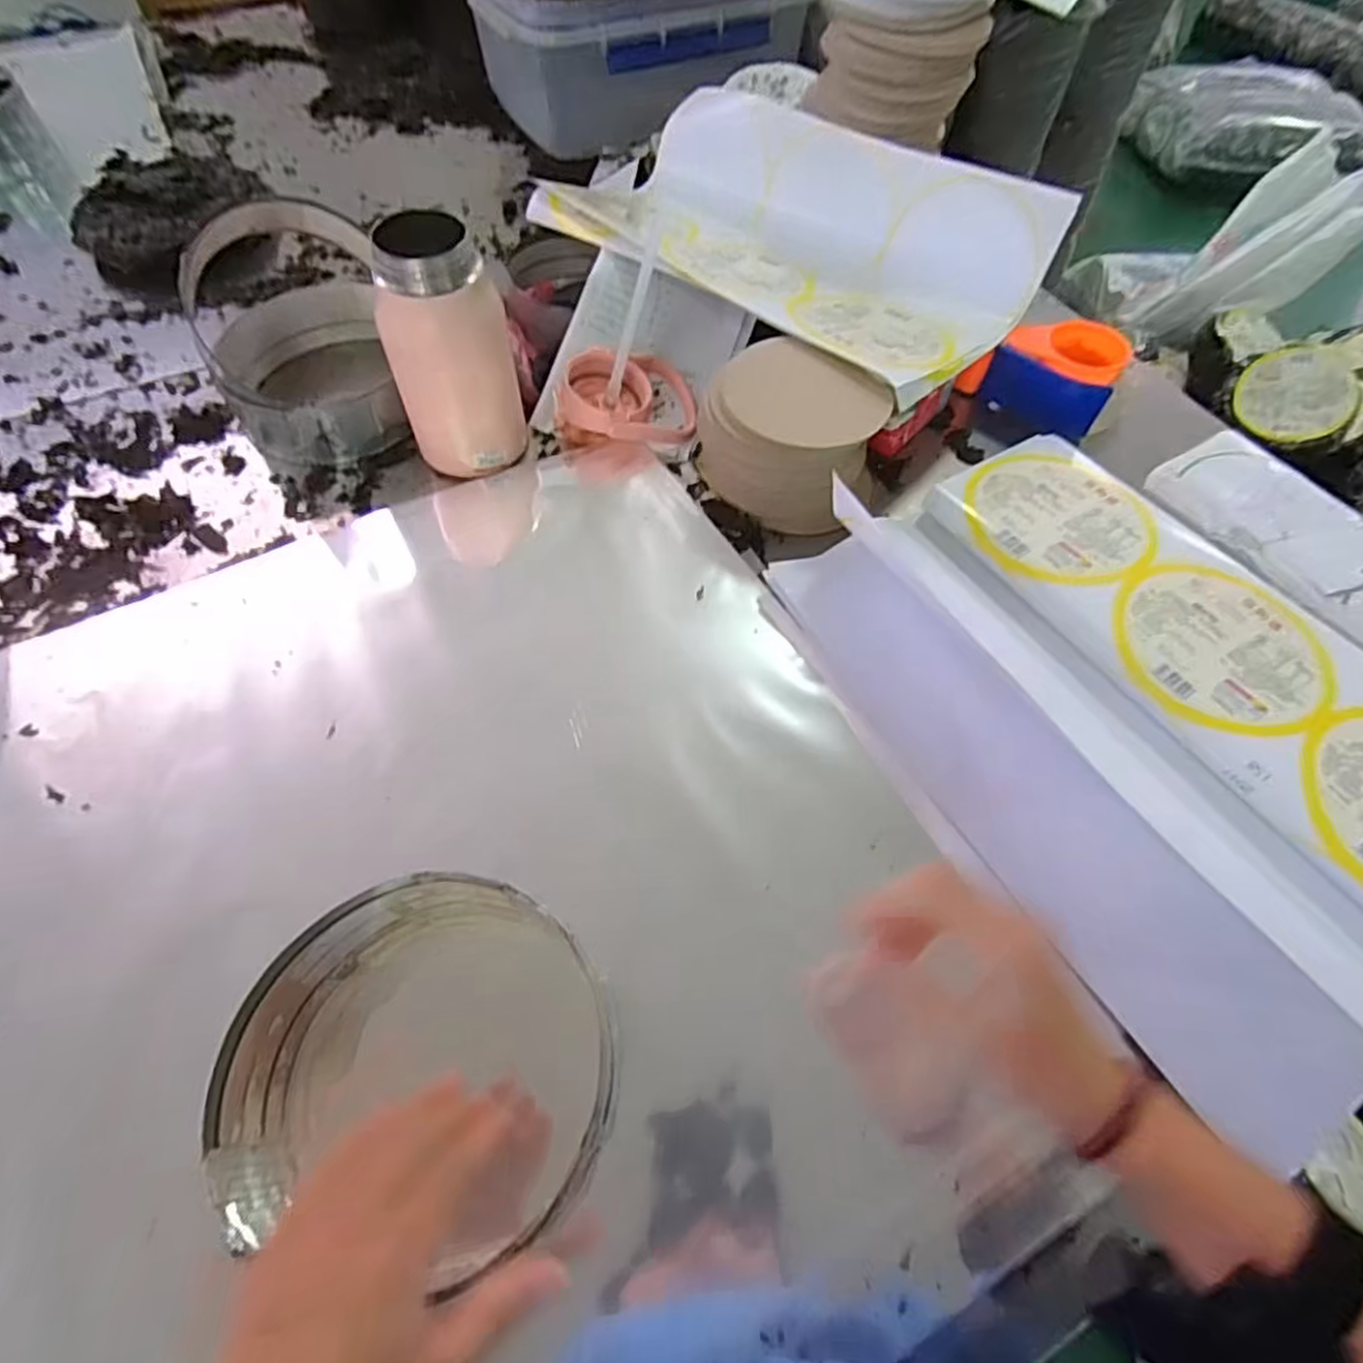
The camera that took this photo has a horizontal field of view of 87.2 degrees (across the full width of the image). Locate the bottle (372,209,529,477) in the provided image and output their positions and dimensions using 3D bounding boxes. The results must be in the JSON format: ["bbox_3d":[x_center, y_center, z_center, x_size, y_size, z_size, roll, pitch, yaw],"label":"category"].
[{"bbox_3d":[-0.194,-0.269,0.603,0.081,0.201,0.085,1,59,-1],"label":"bottle"}]

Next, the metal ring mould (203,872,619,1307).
[{"bbox_3d":[-0.124,0.192,0.370,0.186,0.070,0.168,10,61,6],"label":"metal ring mould"}]

